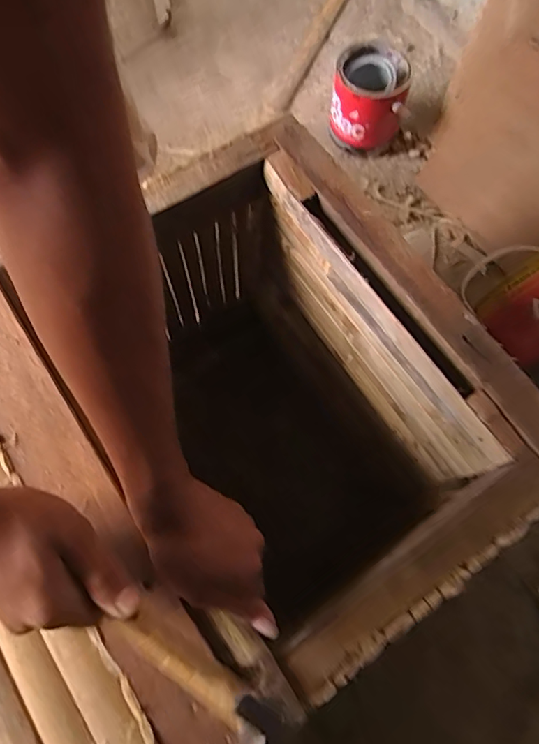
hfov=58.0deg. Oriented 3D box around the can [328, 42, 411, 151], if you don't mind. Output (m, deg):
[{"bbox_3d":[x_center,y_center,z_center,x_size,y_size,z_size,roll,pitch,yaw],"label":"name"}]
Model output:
[{"bbox_3d":[0.208,-0.570,1.024,0.146,0.155,0.160,0,72,1],"label":"can"}]

